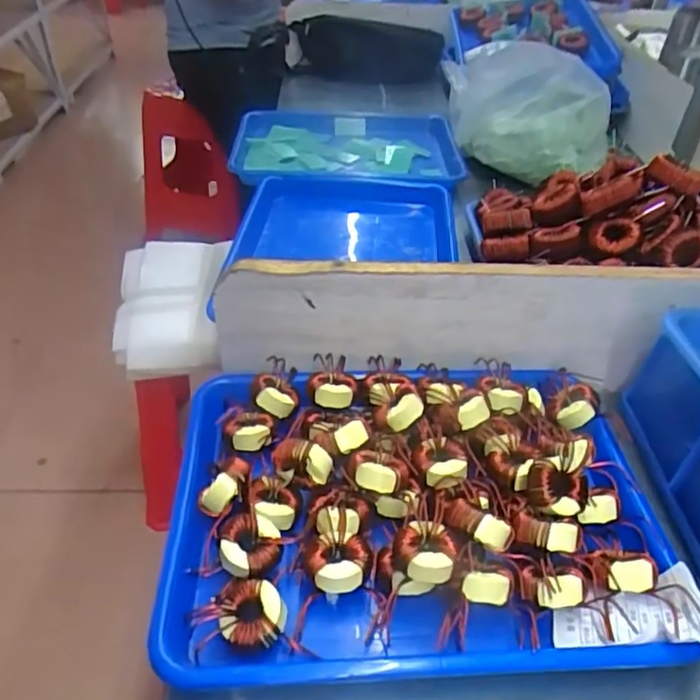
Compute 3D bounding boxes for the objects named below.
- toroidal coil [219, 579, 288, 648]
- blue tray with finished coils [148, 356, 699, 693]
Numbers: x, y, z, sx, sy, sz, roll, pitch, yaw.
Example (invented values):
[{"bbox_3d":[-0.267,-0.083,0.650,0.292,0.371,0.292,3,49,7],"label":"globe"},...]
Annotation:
[{"bbox_3d":[-0.058,0.160,0.372,0.037,0.015,0.037,2,40,-1],"label":"toroidal coil"},{"bbox_3d":[0.044,0.099,0.439,0.336,0.054,0.255,0,40,-4],"label":"blue tray with finished coils"}]

